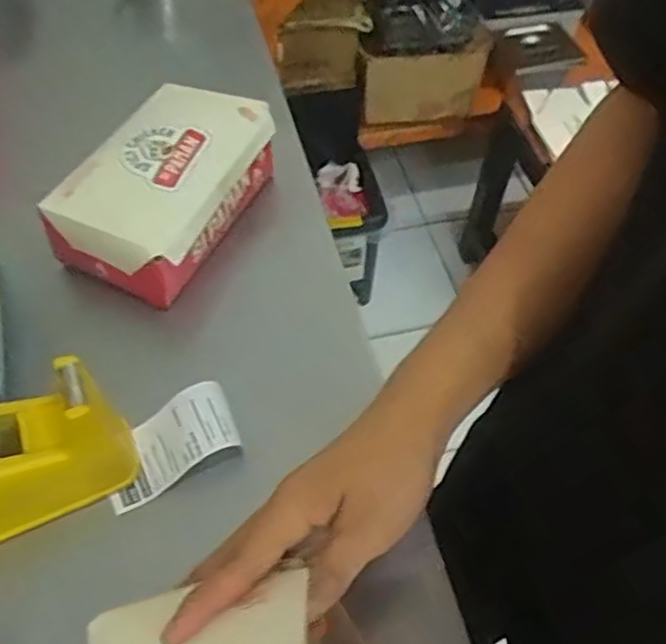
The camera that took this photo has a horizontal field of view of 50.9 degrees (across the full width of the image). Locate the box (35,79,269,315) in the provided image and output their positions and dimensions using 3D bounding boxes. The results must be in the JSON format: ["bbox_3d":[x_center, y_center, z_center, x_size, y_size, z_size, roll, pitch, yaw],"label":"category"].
[{"bbox_3d":[-0.132,-0.114,0.574,0.105,0.066,0.181,21,57,15],"label":"box"}]

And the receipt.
[{"bbox_3d":[-0.113,0.083,0.479,0.093,0.028,0.055,-24,57,-17],"label":"receipt"}]

